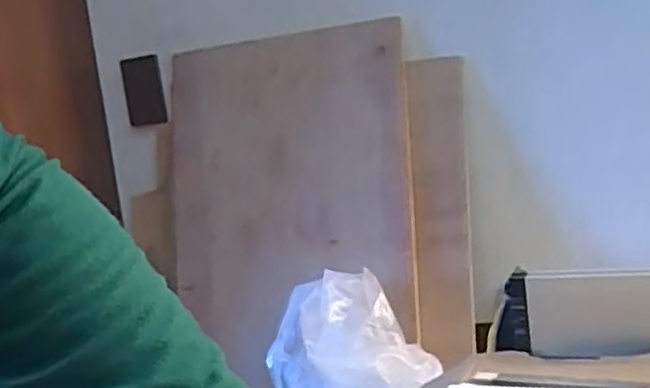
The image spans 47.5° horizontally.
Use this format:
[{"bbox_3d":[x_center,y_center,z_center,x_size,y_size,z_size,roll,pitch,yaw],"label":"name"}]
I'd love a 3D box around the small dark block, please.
[{"bbox_3d":[-0.341,-0.192,1.387,0.086,0.134,0.010,-12,-5,24],"label":"small dark block"}]

